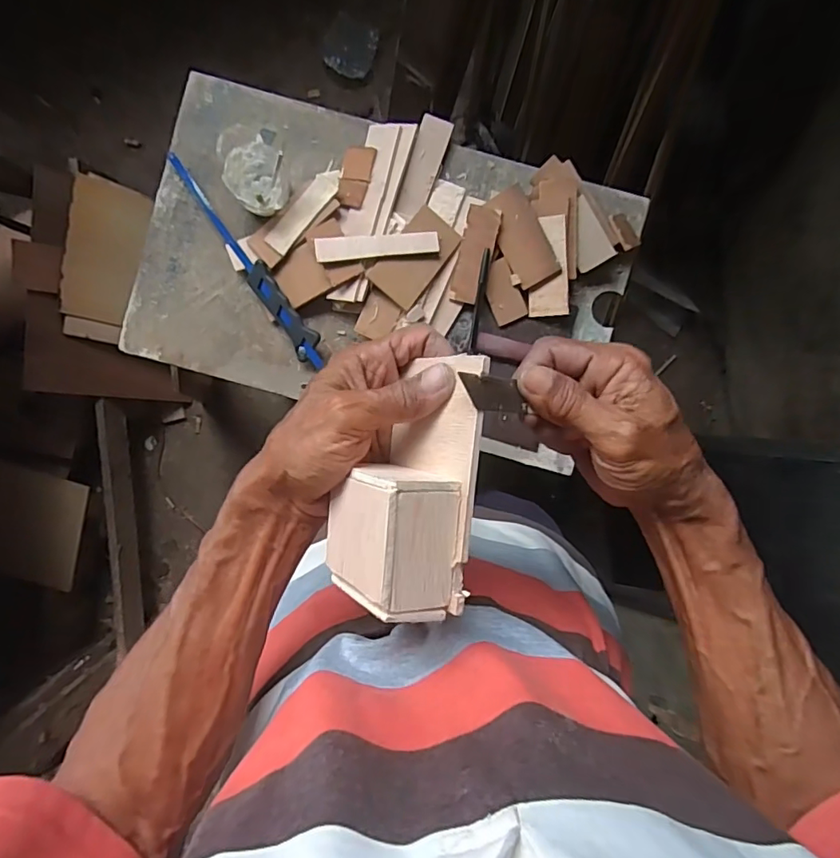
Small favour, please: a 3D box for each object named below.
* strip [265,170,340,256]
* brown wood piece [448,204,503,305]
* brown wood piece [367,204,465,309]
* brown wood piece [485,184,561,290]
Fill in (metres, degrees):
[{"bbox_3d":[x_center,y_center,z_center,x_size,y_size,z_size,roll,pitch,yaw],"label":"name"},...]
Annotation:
[{"bbox_3d":[-0.136,-0.259,0.628,0.033,0.004,0.116,40,92,-2],"label":"strip"},{"bbox_3d":[0.066,-0.206,0.630,0.038,0.006,0.111,15,98,9],"label":"brown wood piece"},{"bbox_3d":[-0.004,-0.201,0.624,0.063,0.006,0.108,40,92,-2],"label":"brown wood piece"},{"bbox_3d":[0.119,-0.224,0.625,0.051,0.008,0.112,-24,95,18],"label":"brown wood piece"}]

